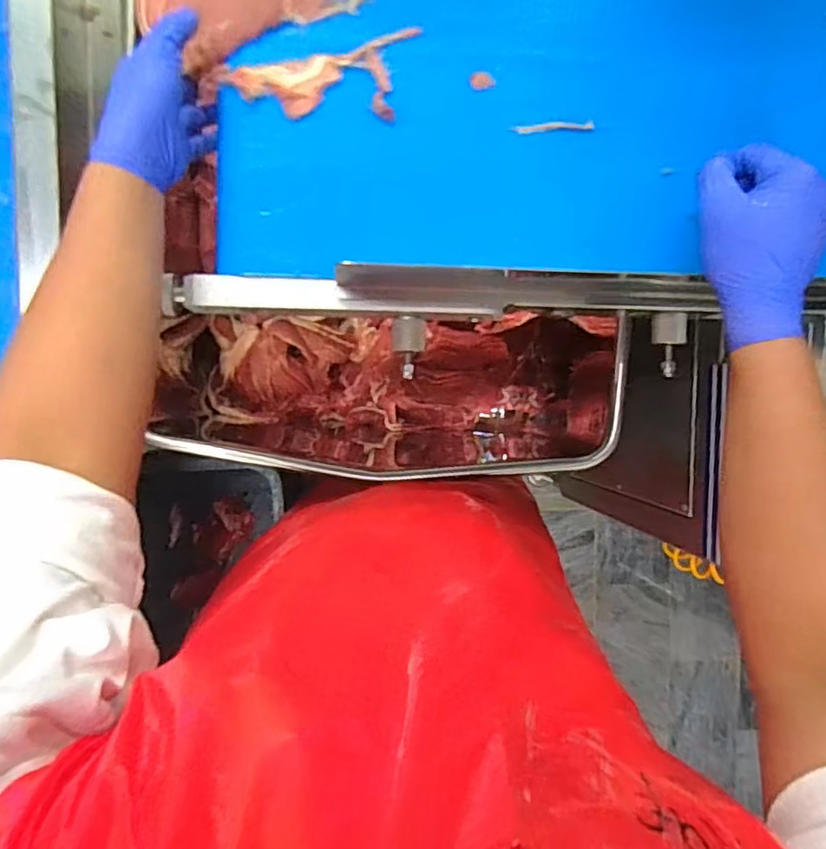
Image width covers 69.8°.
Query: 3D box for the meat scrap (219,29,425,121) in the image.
[{"bbox_3d":[-0.068,-0.276,0.485,0.160,0.006,0.065,-16,94,-5],"label":"meat scrap"}]

